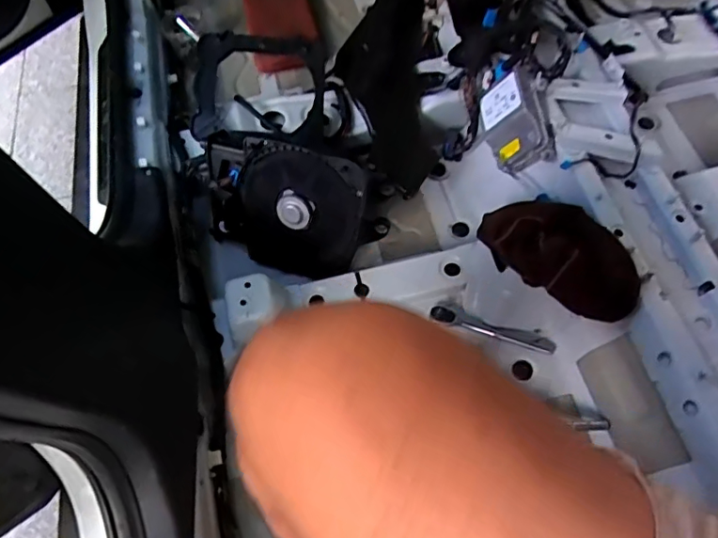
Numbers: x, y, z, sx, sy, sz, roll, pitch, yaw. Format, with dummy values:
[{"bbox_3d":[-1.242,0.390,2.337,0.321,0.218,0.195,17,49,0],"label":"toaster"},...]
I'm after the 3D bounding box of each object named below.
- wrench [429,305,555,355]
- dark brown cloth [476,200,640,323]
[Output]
[{"bbox_3d":[0.206,0.093,0.839,0.191,0.020,0.033,18,63,12],"label":"wrench"},{"bbox_3d":[0.281,-0.026,0.761,0.237,0.065,0.112,37,69,20],"label":"dark brown cloth"}]

